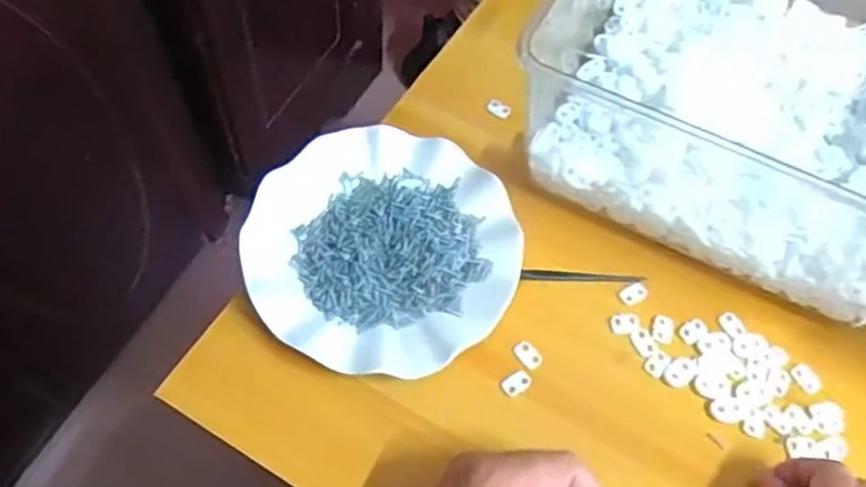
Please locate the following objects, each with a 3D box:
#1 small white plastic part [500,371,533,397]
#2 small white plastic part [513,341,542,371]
[{"bbox_3d":[0.054,0.091,0.466,0.020,0.004,0.013,-28,66,-19],"label":"small white plastic part"},{"bbox_3d":[0.063,0.073,0.474,0.014,0.004,0.020,-39,70,-23],"label":"small white plastic part"}]

